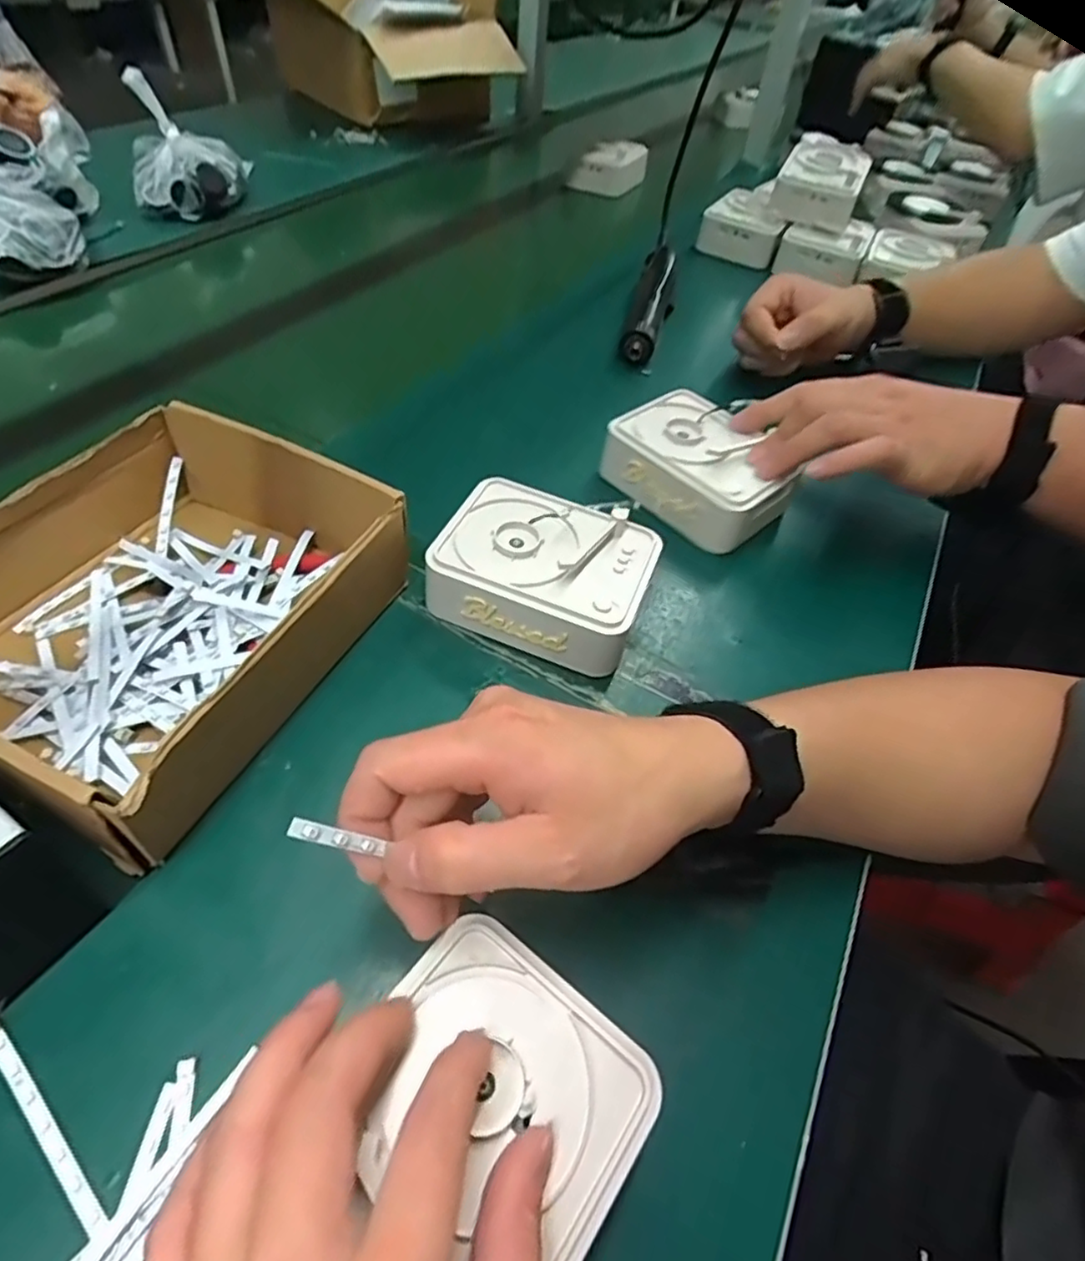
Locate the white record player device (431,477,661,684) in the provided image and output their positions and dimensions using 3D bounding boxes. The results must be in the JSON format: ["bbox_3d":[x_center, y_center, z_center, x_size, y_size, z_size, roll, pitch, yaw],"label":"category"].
[{"bbox_3d":[0.000,-0.035,0.405,0.123,0.054,0.101,17,49,8],"label":"white record player device"}]

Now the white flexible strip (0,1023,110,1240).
[{"bbox_3d":[-0.180,0.175,0.233,0.087,0.005,0.007,37,55,23],"label":"white flexible strip"}]

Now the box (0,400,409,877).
[{"bbox_3d":[-0.200,-0.015,0.348,0.182,0.076,0.212,24,51,14],"label":"box"}]

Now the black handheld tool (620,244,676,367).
[{"bbox_3d":[0.116,-0.344,0.682,0.041,0.039,0.209,13,49,5],"label":"black handheld tool"}]

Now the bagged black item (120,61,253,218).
[{"bbox_3d":[-0.423,-0.576,0.781,0.141,0.106,0.134,-18,53,-21],"label":"bagged black item"}]

